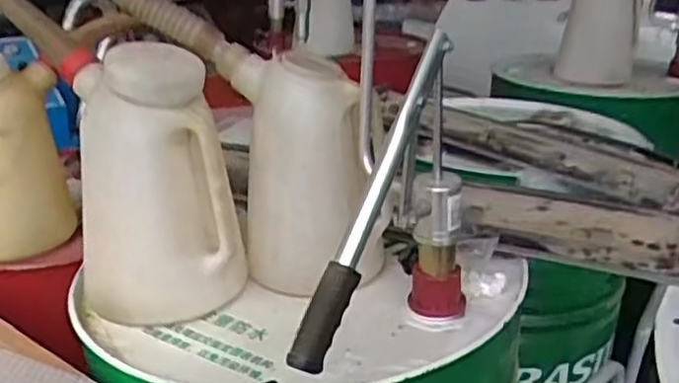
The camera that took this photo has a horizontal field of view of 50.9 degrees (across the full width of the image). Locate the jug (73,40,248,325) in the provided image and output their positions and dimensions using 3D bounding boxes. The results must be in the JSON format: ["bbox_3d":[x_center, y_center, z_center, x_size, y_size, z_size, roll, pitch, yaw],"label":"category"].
[{"bbox_3d":[-0.213,-0.004,0.853,0.186,0.317,0.144,-5,21,-17],"label":"jug"}]

